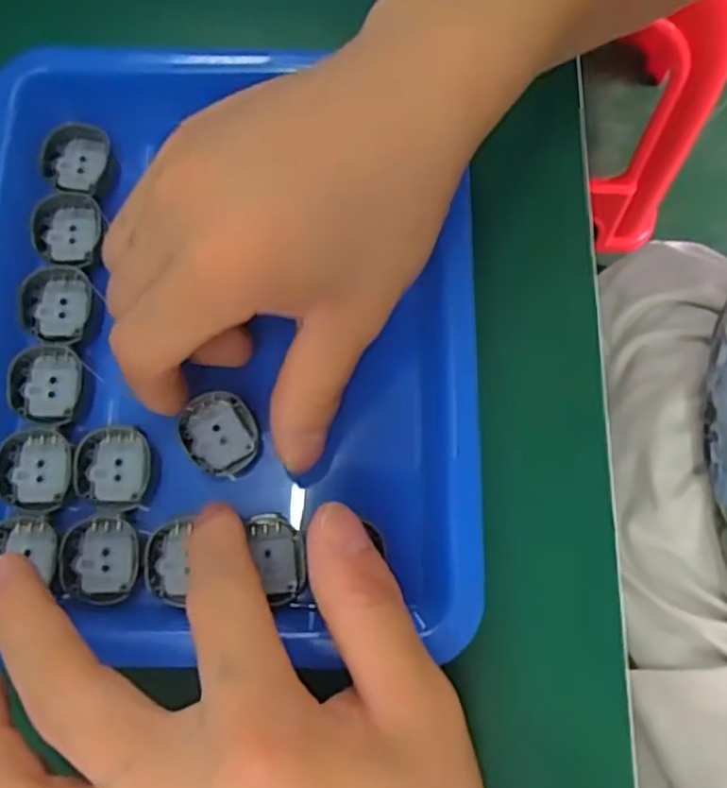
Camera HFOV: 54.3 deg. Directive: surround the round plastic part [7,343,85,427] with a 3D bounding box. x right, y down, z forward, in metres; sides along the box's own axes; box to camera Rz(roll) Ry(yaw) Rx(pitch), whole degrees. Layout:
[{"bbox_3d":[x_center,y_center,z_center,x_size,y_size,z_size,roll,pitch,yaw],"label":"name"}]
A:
[{"bbox_3d":[-0.111,-0.004,0.248,0.023,0.006,0.029,-3,74,-1],"label":"round plastic part"}]

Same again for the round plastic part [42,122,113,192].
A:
[{"bbox_3d":[-0.110,-0.091,0.272,0.025,0.007,0.027,8,74,2],"label":"round plastic part"}]

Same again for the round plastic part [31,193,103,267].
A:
[{"bbox_3d":[-0.110,-0.062,0.264,0.023,0.008,0.029,1,74,0],"label":"round plastic part"}]

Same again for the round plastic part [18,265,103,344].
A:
[{"bbox_3d":[-0.110,-0.032,0.258,0.027,0.007,0.027,1,75,-4],"label":"round plastic part"}]

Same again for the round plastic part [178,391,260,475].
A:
[{"bbox_3d":[-0.049,0.013,0.243,0.025,0.009,0.027,0,74,0],"label":"round plastic part"}]

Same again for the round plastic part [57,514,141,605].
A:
[{"bbox_3d":[-0.087,0.054,0.234,0.025,0.005,0.027,0,74,0],"label":"round plastic part"}]

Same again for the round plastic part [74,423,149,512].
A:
[{"bbox_3d":[-0.085,0.025,0.241,0.023,0.005,0.027,2,74,1],"label":"round plastic part"}]

